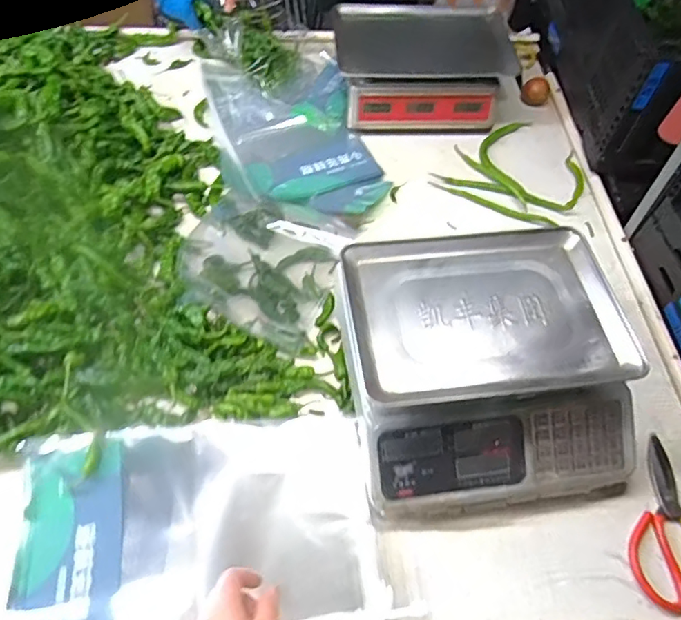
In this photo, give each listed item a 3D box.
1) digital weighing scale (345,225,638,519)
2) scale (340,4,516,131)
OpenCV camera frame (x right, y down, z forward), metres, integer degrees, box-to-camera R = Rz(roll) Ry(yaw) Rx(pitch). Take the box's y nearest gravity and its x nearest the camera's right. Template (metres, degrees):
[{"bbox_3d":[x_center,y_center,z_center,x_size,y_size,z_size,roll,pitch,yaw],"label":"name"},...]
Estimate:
[{"bbox_3d":[0.183,0.071,0.708,0.343,0.129,0.337,-6,57,-6],"label":"digital weighing scale"},{"bbox_3d":[0.163,-0.484,1.091,0.337,0.130,0.262,-5,57,-6],"label":"scale"}]

